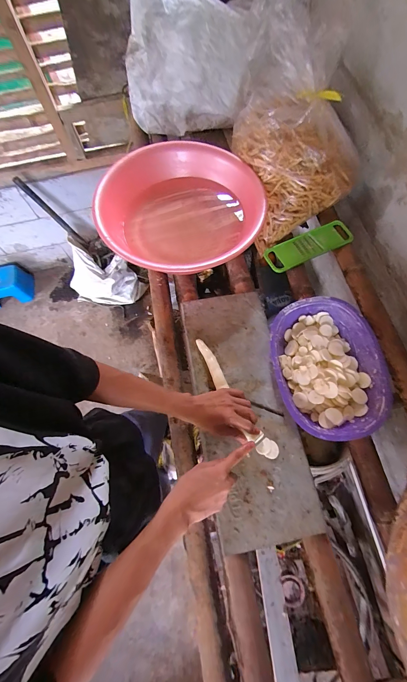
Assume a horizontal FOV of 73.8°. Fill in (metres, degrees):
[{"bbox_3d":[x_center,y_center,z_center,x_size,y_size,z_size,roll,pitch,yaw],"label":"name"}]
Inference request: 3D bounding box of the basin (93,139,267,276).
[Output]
[{"bbox_3d":[-0.053,-0.324,0.721,0.393,0.161,0.415,-6,70,0],"label":"basin"}]

